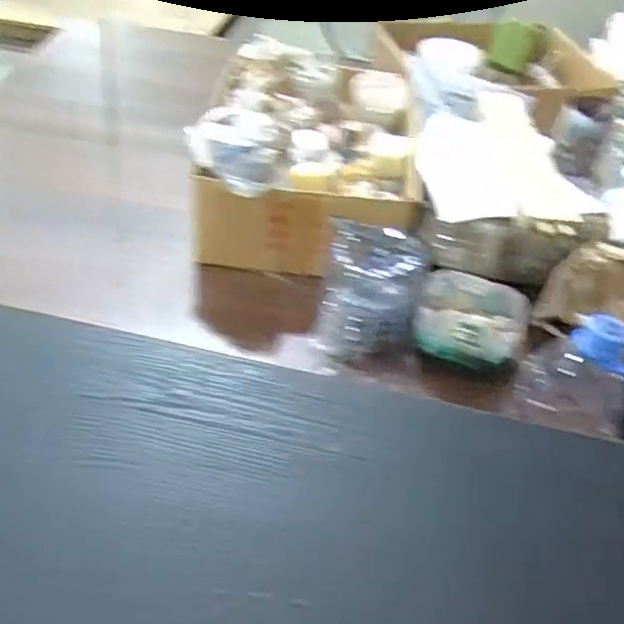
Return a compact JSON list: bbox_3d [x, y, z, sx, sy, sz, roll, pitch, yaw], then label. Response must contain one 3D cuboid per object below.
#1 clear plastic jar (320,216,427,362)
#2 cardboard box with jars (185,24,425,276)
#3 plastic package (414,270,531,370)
[{"bbox_3d":[0.062,-0.025,0.665,0.096,0.103,0.099,4,45,-4],"label":"clear plastic jar"},{"bbox_3d":[0.001,-0.191,0.773,0.247,0.142,0.300,9,45,1],"label":"cardboard box with jars"},{"bbox_3d":[0.164,0.007,0.661,0.107,0.056,0.079,19,46,12],"label":"plastic package"}]

